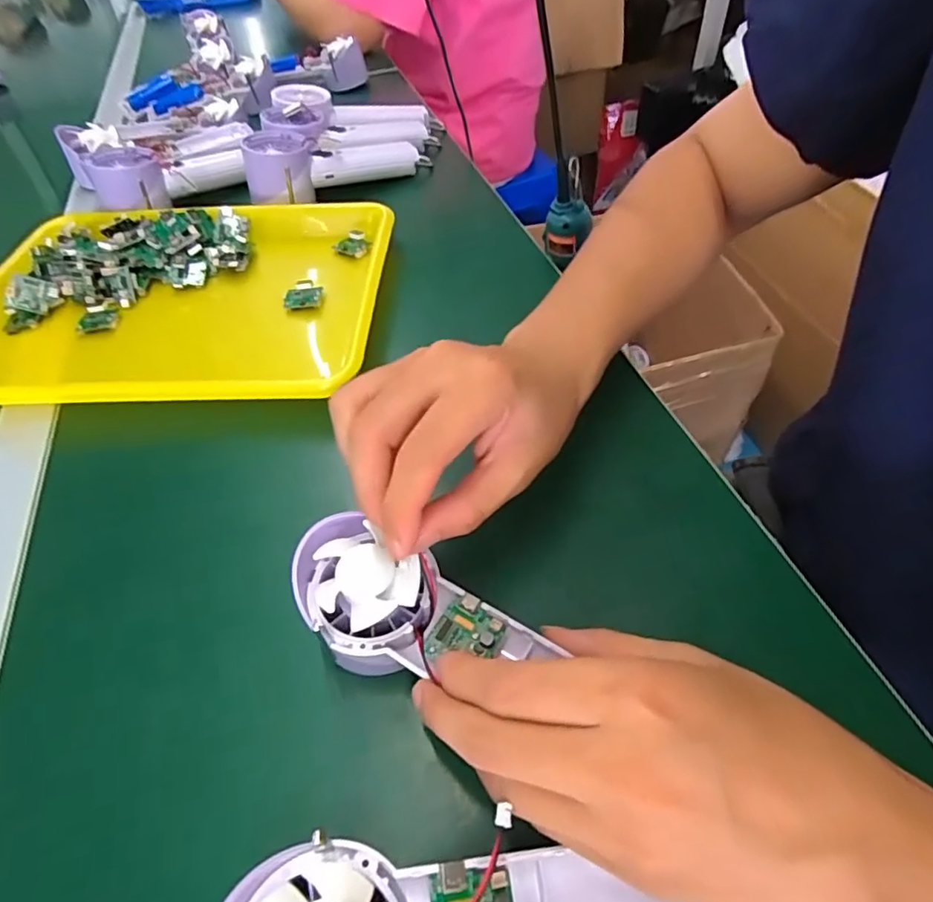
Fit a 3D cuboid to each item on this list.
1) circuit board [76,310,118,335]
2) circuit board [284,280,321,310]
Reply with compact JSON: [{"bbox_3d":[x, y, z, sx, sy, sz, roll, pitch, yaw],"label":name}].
[{"bbox_3d":[-0.304,-0.106,0.458,0.030,0.010,0.019,-17,51,-10],"label":"circuit board"},{"bbox_3d":[-0.135,-0.130,0.462,0.030,0.006,0.027,-4,71,-6],"label":"circuit board"}]

